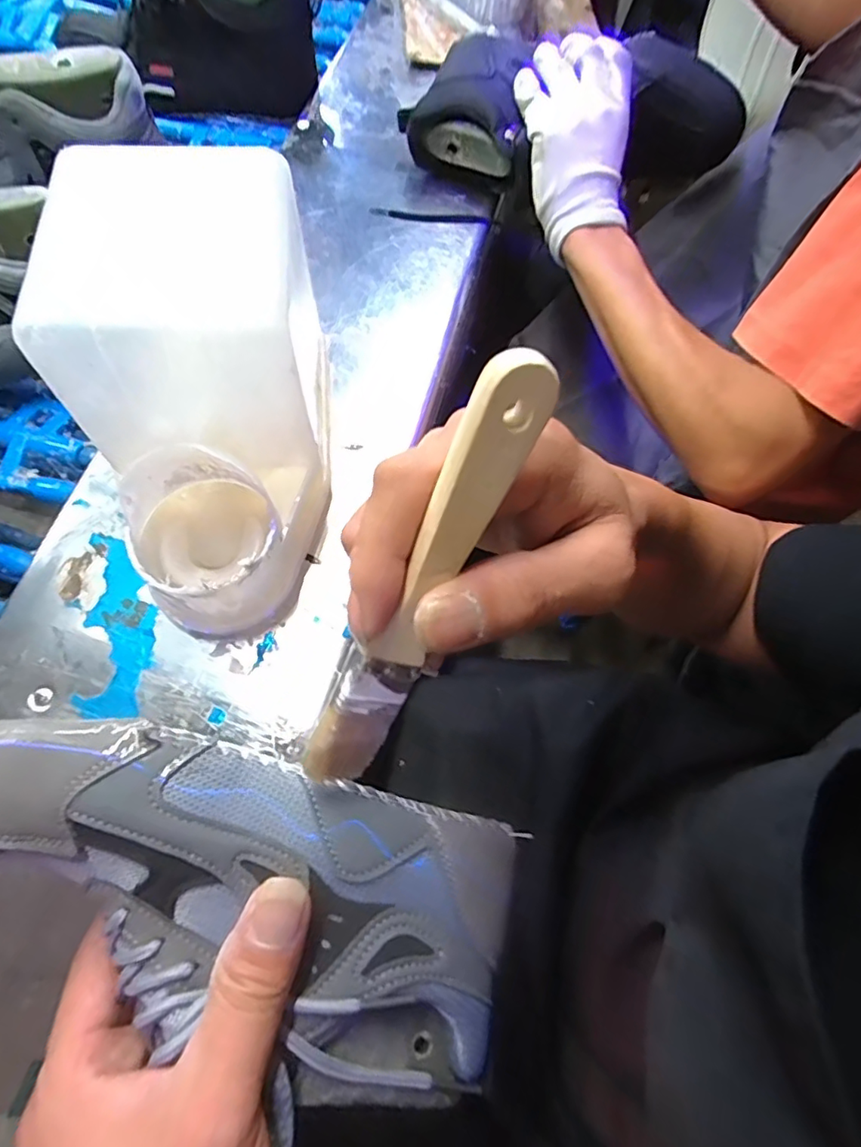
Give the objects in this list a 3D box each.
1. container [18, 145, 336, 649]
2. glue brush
[{"bbox_3d":[-0.139,-0.104,0.347,0.124,0.164,0.243,-2,67,-6],"label":"container"},{"bbox_3d":[-0.003,0.011,0.175,0.026,0.159,0.005,16,28,-22],"label":"glue brush"}]

